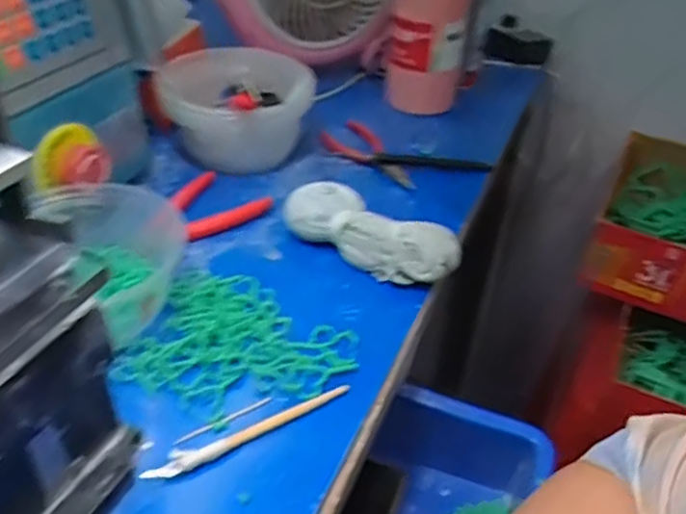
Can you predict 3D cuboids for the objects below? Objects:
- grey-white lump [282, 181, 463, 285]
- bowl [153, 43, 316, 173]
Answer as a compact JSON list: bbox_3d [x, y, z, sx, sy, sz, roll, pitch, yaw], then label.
[{"bbox_3d":[0.020,-0.019,0.478,0.140,0.040,0.052,23,41,24],"label":"grey-white lump"},{"bbox_3d":[-0.093,-0.128,0.569,0.104,0.086,0.105,19,40,18],"label":"bowl"}]

